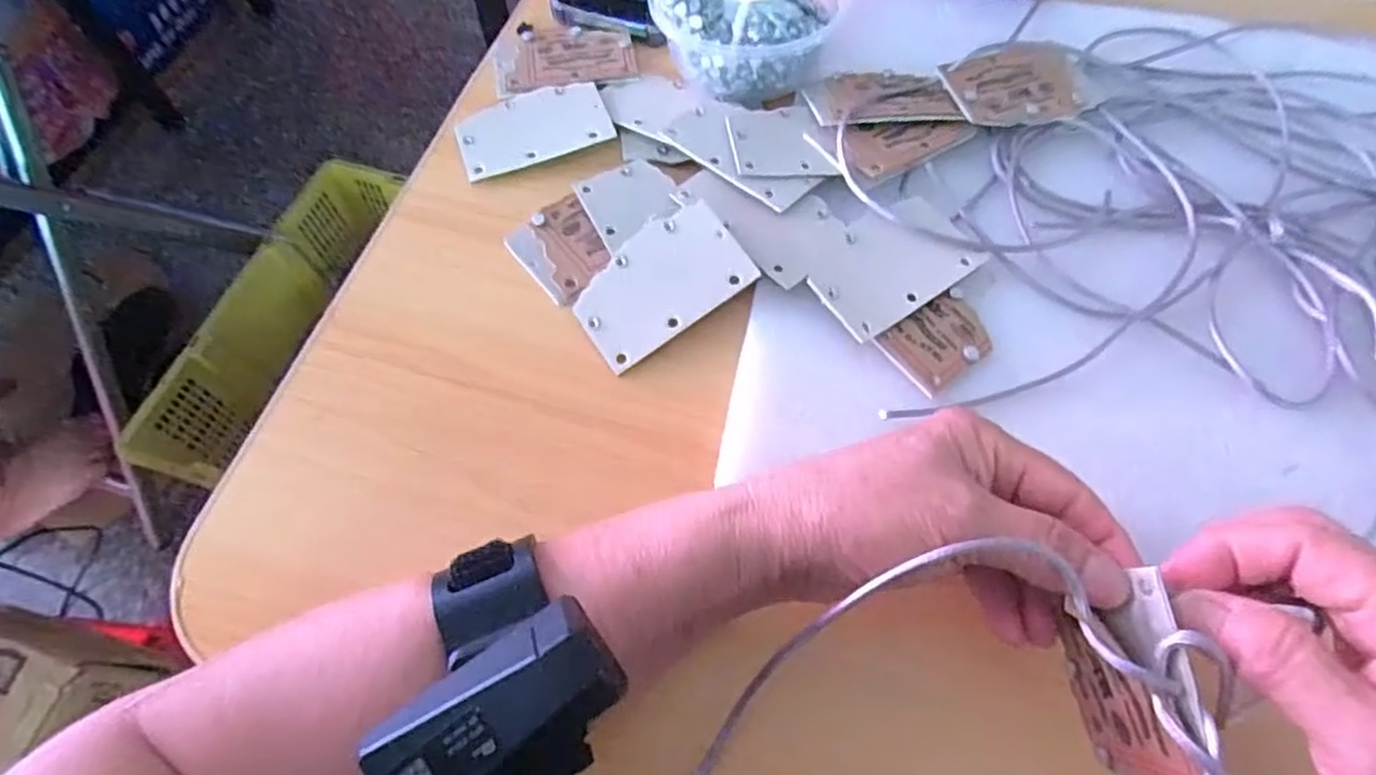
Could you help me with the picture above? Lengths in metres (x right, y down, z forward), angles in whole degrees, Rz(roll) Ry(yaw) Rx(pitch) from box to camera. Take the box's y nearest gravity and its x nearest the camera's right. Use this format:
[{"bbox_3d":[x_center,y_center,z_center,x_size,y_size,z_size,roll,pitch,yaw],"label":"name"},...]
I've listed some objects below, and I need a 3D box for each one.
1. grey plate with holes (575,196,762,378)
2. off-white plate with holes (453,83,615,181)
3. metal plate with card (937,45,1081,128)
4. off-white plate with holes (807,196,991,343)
[{"bbox_3d":[-0.013,-0.050,0.355,0.083,0.004,0.052,-35,75,-2],"label":"grey plate with holes"},{"bbox_3d":[-0.088,-0.149,0.414,0.084,0.004,0.051,-20,64,-7],"label":"off-white plate with holes"},{"bbox_3d":[0.185,-0.170,0.405,0.081,0.012,0.051,-12,64,-7],"label":"metal plate with card"},{"bbox_3d":[0.101,-0.063,0.358,0.088,0.006,0.054,-32,68,-16],"label":"off-white plate with holes"}]

